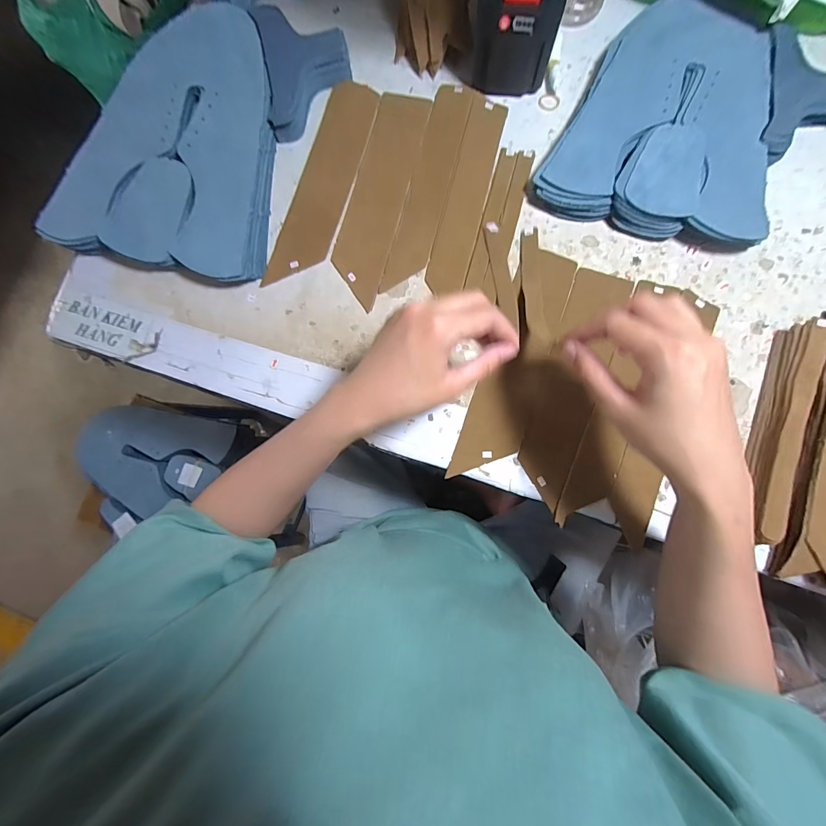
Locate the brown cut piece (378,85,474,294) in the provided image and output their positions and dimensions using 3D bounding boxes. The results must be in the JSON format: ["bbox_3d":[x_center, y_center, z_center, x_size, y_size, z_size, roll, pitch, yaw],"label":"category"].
[{"bbox_3d":[0.016,-0.233,0.387,0.041,0.004,0.231,14,84,5],"label":"brown cut piece"}]

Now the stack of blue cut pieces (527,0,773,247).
[{"bbox_3d":[0.244,-0.288,0.366,0.200,0.030,0.233,16,84,5],"label":"stack of blue cut pieces"}]

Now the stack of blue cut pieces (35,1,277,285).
[{"bbox_3d":[-0.230,-0.285,0.392,0.208,0.033,0.285,13,84,5],"label":"stack of blue cut pieces"}]

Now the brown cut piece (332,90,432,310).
[{"bbox_3d":[-0.036,-0.227,0.389,0.056,0.005,0.235,14,84,5],"label":"brown cut piece"}]

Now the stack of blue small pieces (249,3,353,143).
[{"bbox_3d":[-0.113,-0.369,0.400,0.089,0.028,0.138,-10,82,2],"label":"stack of blue small pieces"}]

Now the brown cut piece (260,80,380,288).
[{"bbox_3d":[-0.093,-0.242,0.393,0.059,0.004,0.231,17,84,5],"label":"brown cut piece"}]

